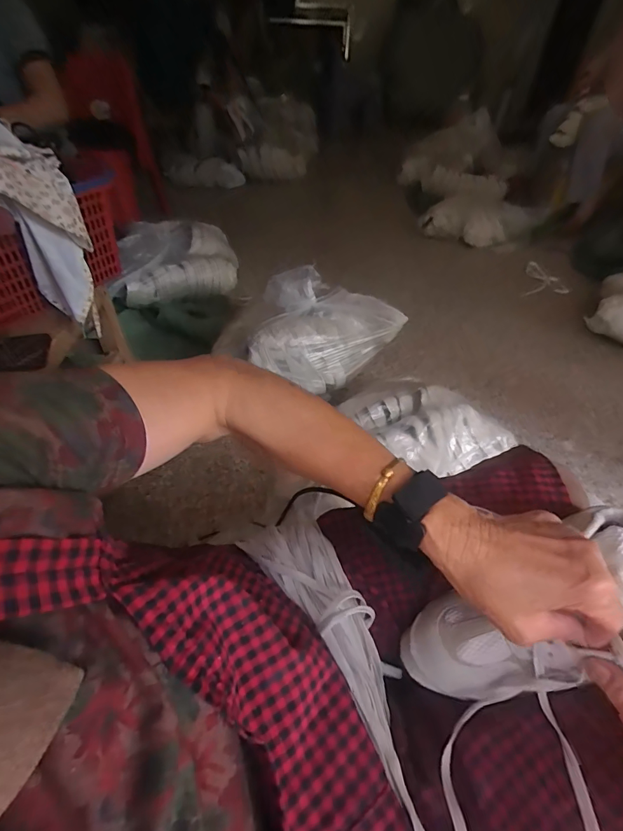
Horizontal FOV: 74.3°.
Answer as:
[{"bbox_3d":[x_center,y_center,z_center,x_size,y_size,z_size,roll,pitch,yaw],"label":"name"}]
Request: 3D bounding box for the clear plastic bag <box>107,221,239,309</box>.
[{"bbox_3d":[-0.459,-0.542,1.397,0.430,0.202,0.247,-20,50,-20],"label":"clear plastic bag"}]

